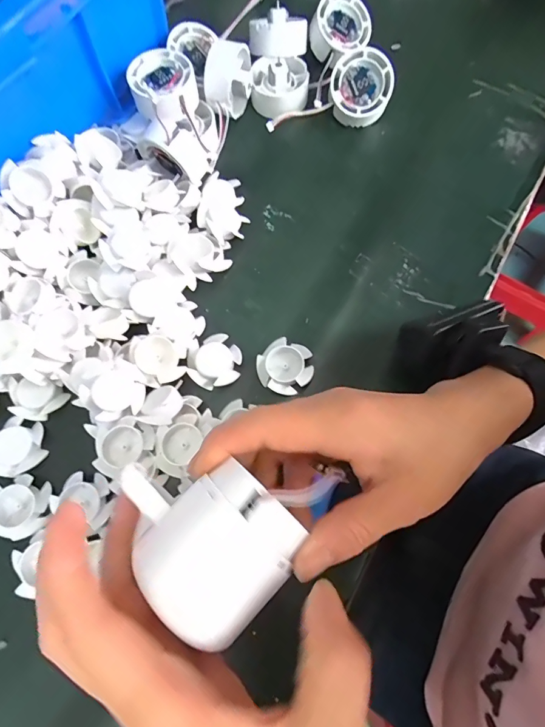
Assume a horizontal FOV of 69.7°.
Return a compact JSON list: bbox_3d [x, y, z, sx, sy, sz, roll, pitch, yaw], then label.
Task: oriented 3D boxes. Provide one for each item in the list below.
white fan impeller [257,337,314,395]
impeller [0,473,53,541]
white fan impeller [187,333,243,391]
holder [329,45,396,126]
[{"bbox_3d":[0.010,0.002,0.292,0.039,0.013,0.039,0,72,1],"label":"white fan impeller"},{"bbox_3d":[-0.172,0.098,0.267,0.036,0.013,0.040,-12,72,-3],"label":"impeller"},{"bbox_3d":[-0.044,-0.001,0.297,0.039,0.012,0.039,-12,72,-3],"label":"white fan impeller"},{"bbox_3d":[0.079,-0.248,0.351,0.053,0.019,0.055,2,109,7],"label":"holder"}]

